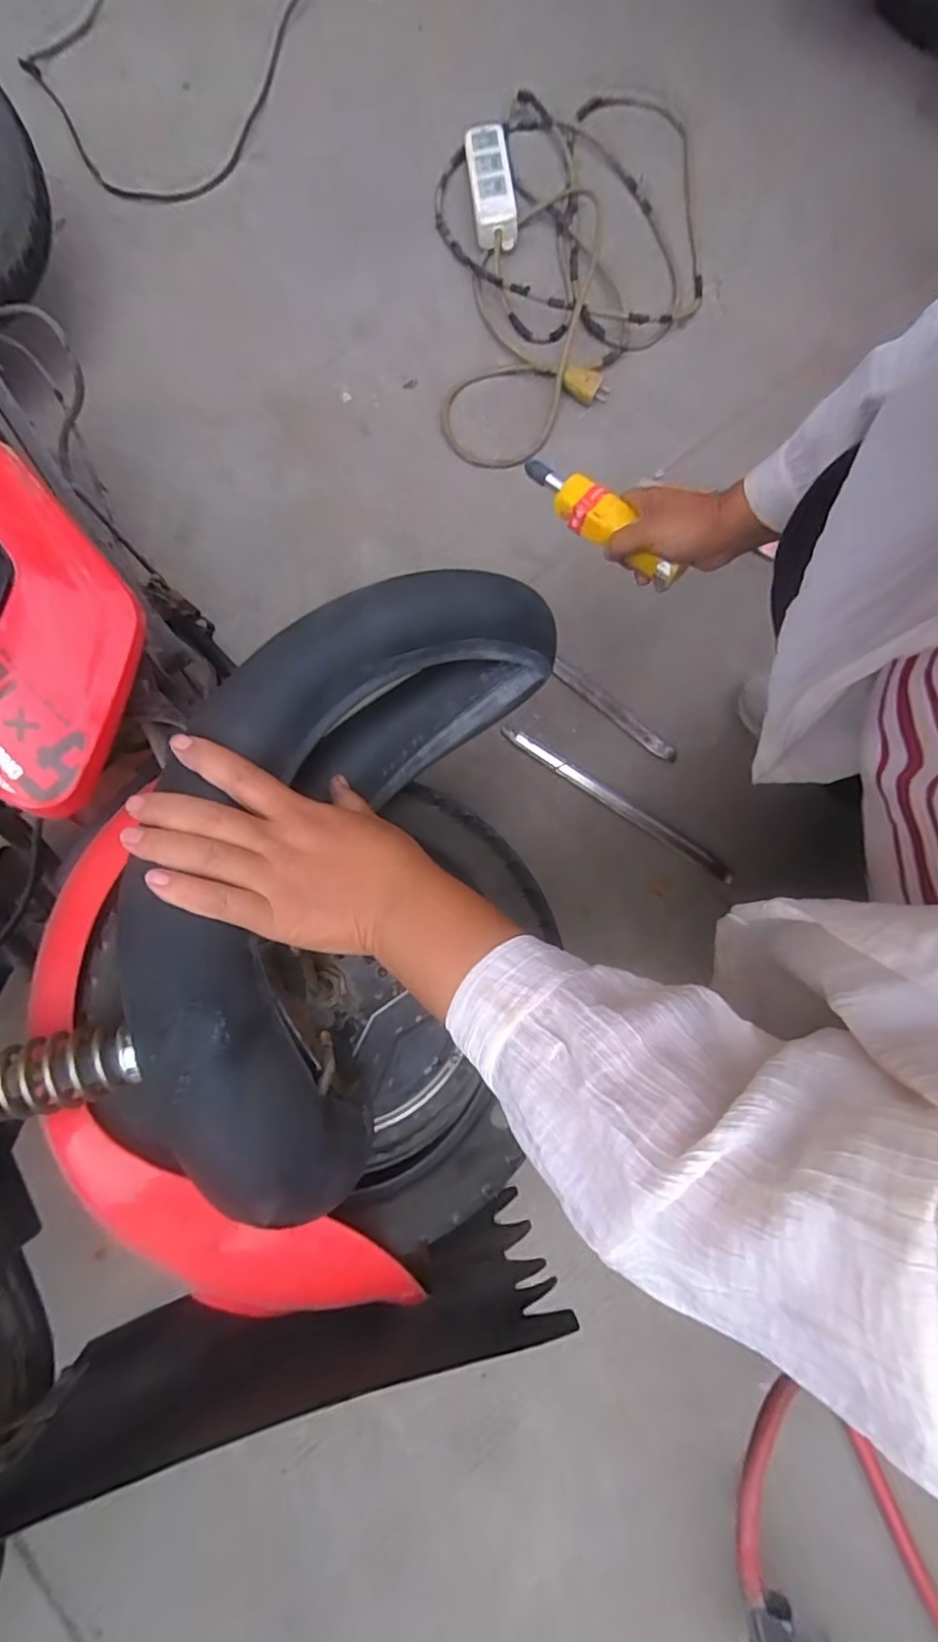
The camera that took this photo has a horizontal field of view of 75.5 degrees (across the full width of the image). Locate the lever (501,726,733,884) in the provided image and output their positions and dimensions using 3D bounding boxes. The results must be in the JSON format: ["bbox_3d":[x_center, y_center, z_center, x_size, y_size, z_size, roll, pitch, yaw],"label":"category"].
[{"bbox_3d":[0.158,-0.022,0.658,0.284,0.016,0.017,35,81,6],"label":"lever"}]

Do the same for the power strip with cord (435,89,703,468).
[{"bbox_3d":[0.134,-0.753,0.785,0.344,0.053,0.551,-2,80,-1],"label":"power strip with cord"}]

